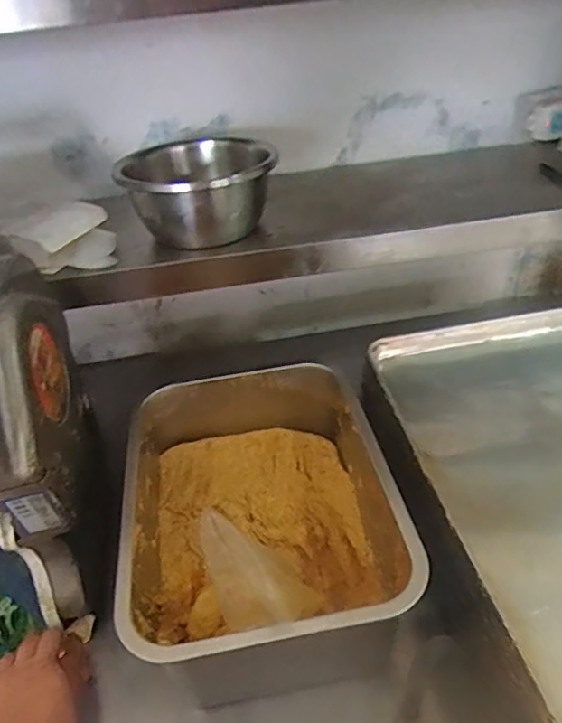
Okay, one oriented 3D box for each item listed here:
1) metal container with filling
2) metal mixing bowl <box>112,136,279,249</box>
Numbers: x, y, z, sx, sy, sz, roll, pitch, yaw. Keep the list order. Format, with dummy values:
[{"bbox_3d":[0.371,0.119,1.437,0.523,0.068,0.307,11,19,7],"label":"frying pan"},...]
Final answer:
[{"bbox_3d":[-0.022,0.161,0.603,0.257,0.178,0.344,-9,36,-5],"label":"metal container with filling"},{"bbox_3d":[-0.106,-0.216,0.713,0.176,0.092,0.176,-3,36,3],"label":"metal mixing bowl"}]

